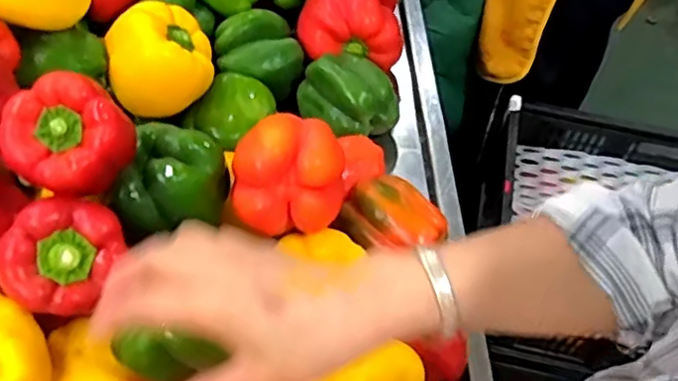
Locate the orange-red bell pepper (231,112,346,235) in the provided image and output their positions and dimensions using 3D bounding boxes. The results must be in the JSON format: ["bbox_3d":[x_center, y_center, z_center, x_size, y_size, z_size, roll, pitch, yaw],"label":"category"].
[{"bbox_3d":[-0.042,-0.012,0.540,0.093,0.091,0.095,2,55,-1],"label":"orange-red bell pepper"}]

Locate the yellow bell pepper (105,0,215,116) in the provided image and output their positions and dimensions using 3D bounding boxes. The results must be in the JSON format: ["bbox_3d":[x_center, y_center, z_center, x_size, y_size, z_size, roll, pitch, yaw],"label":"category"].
[{"bbox_3d":[-0.170,-0.125,0.604,0.095,0.079,0.107,-11,56,-10],"label":"yellow bell pepper"}]

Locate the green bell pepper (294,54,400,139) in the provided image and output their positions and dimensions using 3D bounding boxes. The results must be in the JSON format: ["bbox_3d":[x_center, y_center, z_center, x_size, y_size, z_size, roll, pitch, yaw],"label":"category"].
[{"bbox_3d":[0.011,-0.101,0.673,0.091,0.065,0.084,-27,61,-20],"label":"green bell pepper"}]

